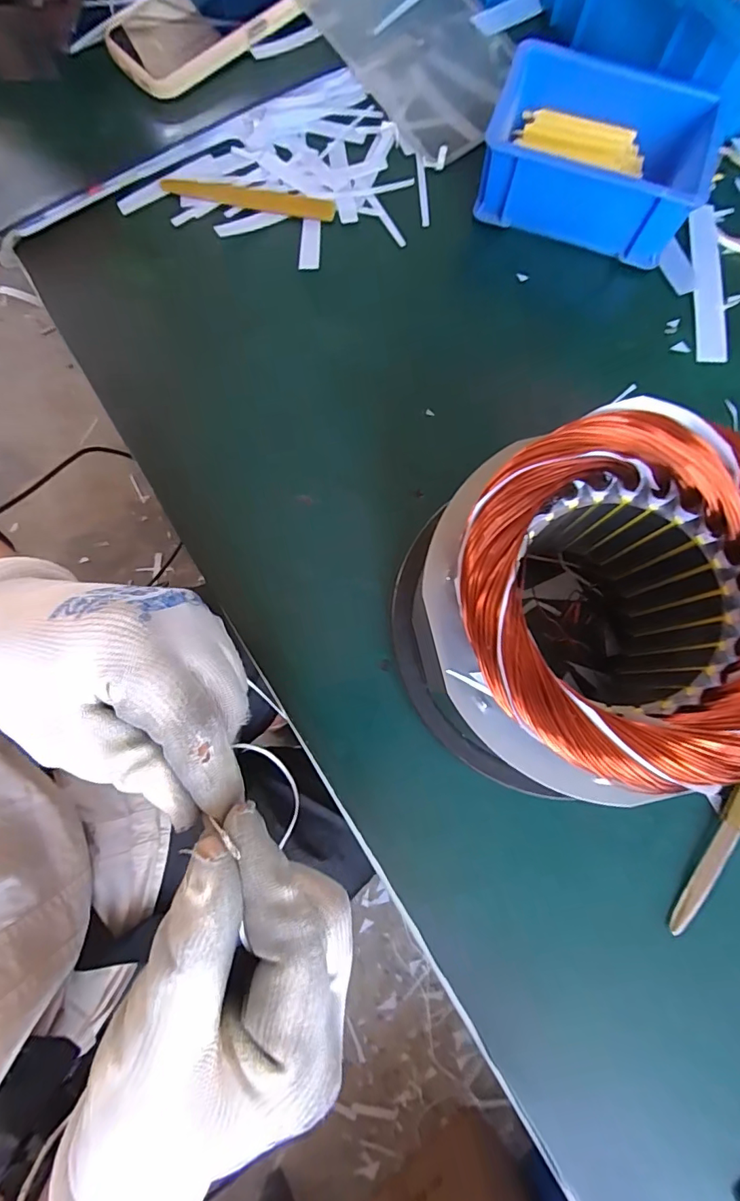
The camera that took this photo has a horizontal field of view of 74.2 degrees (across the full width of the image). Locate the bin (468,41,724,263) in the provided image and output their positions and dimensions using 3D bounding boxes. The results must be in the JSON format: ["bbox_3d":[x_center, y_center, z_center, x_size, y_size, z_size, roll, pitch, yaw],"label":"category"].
[{"bbox_3d":[0.155,-0.305,0.342,0.142,0.057,0.086,18,79,3],"label":"bin"}]

